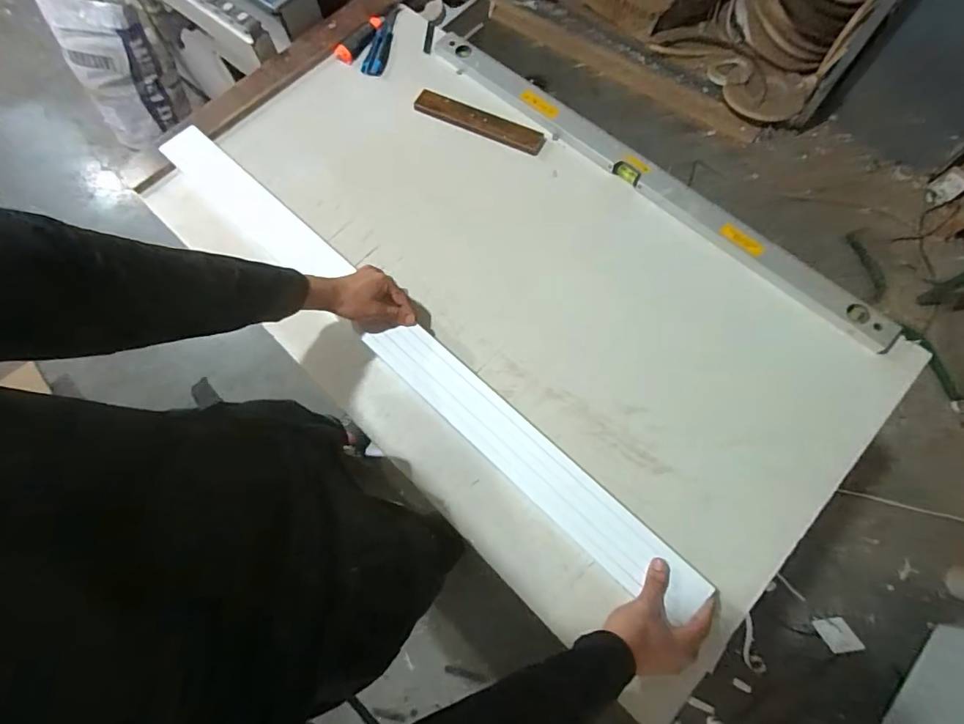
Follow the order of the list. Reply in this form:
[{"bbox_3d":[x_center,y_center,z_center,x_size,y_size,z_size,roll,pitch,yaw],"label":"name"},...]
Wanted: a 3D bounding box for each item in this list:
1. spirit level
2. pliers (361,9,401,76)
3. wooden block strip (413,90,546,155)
[{"bbox_3d":[0.276,-0.350,0.835,0.968,0.024,0.064,42,77,15],"label":"spirit level"},{"bbox_3d":[-0.216,-0.685,0.988,0.047,0.018,0.183,7,71,5],"label":"pliers"},{"bbox_3d":[-0.006,-0.466,0.898,0.270,0.014,0.047,26,74,11],"label":"wooden block strip"}]

